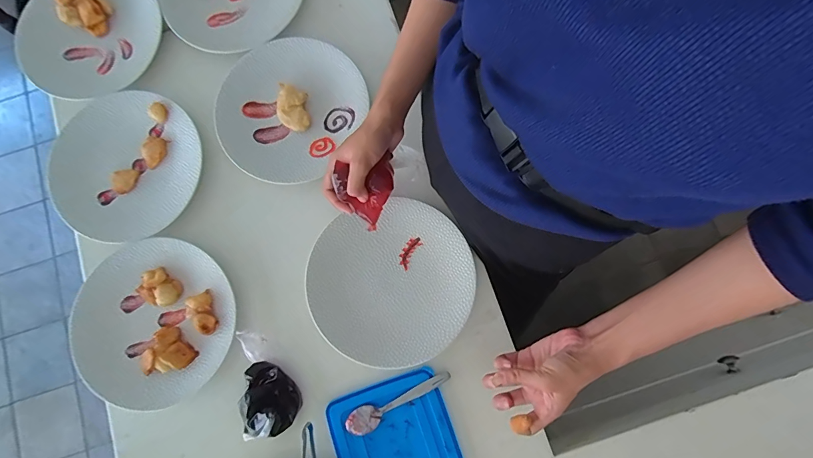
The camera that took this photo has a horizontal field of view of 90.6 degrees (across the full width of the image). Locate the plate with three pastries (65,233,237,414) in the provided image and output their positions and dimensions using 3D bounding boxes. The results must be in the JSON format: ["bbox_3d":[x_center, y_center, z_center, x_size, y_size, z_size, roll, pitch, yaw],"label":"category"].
[{"bbox_3d":[-0.311,0.115,0.497,0.196,0.028,0.193,0,80,1],"label":"plate with three pastries"}]

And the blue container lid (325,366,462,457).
[{"bbox_3d":[-0.012,0.247,0.466,0.133,0.005,0.134,-20,80,-3],"label":"blue container lid"}]

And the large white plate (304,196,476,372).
[{"bbox_3d":[-0.018,0.066,0.492,0.196,0.018,0.188,0,80,1],"label":"large white plate"}]

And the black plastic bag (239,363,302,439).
[{"bbox_3d":[-0.160,0.203,0.462,0.067,0.040,0.087,6,80,2],"label":"black plastic bag"}]

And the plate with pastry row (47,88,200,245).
[{"bbox_3d":[-0.363,-0.083,0.529,0.177,0.031,0.196,-10,80,-1],"label":"plate with pastry row"}]

